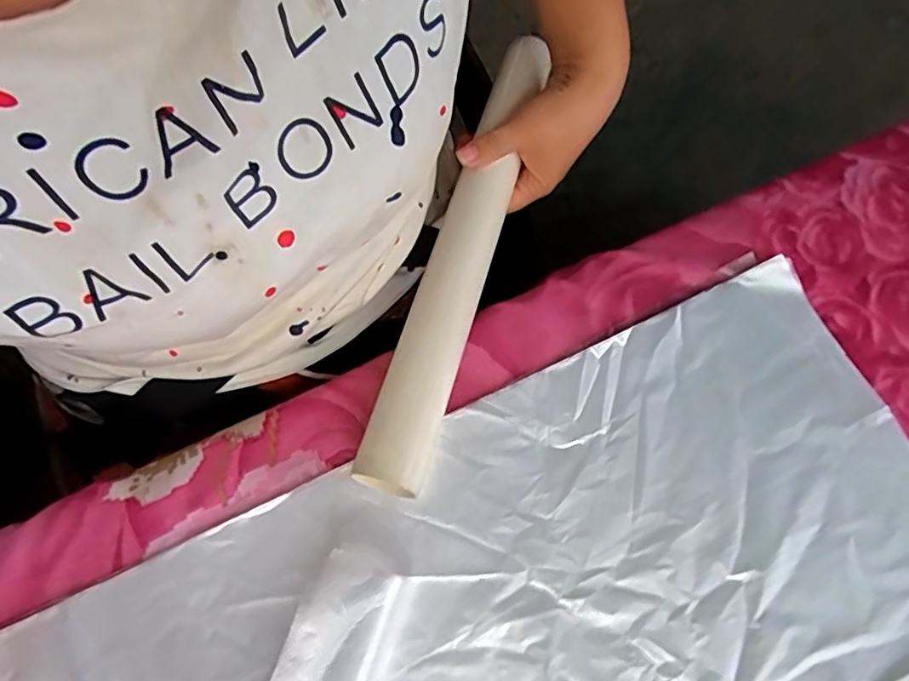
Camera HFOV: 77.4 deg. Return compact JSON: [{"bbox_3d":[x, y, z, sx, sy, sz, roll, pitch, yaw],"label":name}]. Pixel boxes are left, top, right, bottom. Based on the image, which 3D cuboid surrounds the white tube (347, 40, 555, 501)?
[{"bbox_3d":[0.009,-0.075,0.377,0.040,0.034,0.352,13,64,8],"label":"white tube"}]

